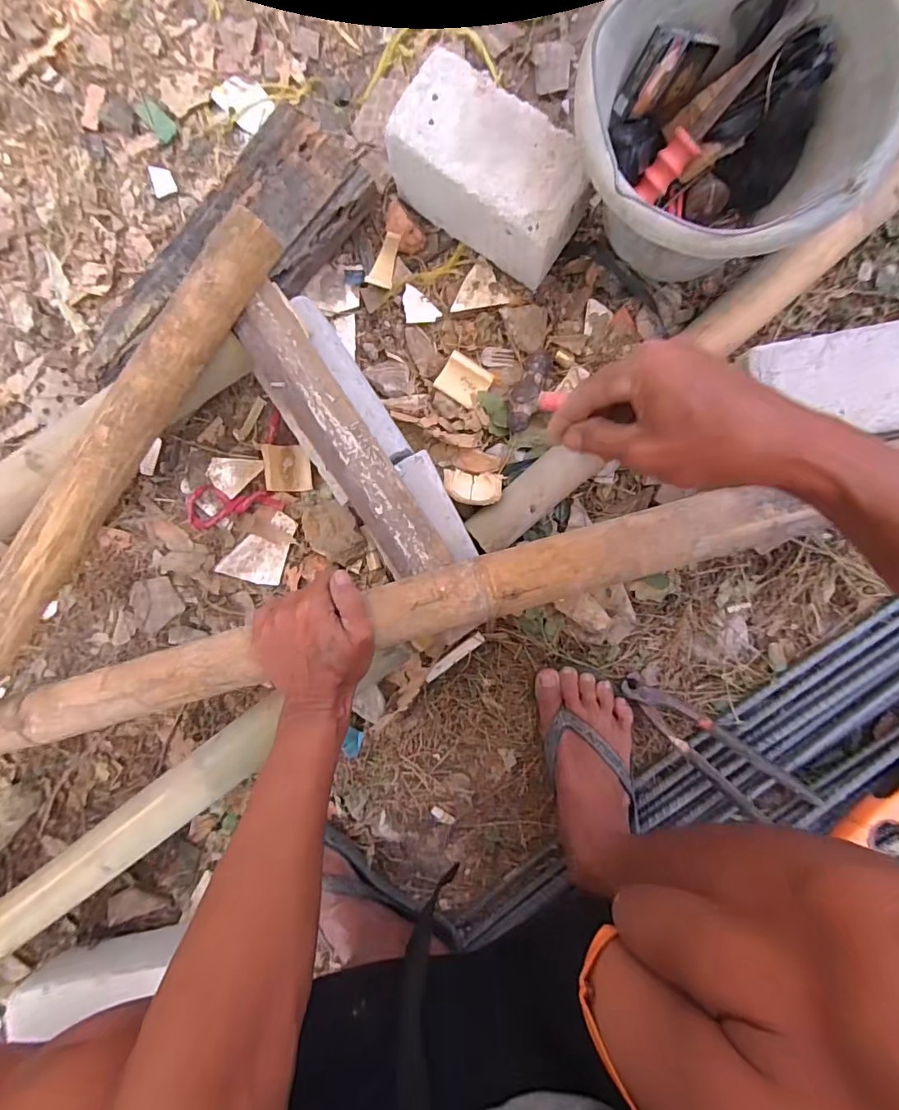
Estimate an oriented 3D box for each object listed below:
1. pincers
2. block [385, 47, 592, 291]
[{"bbox_3d":[0.289,0.216,0.537,0.222,0.031,0.056,37,96,16],"label":"pincers"},{"bbox_3d":[0.044,-0.396,0.518,0.204,0.102,0.108,37,95,0],"label":"block"}]

